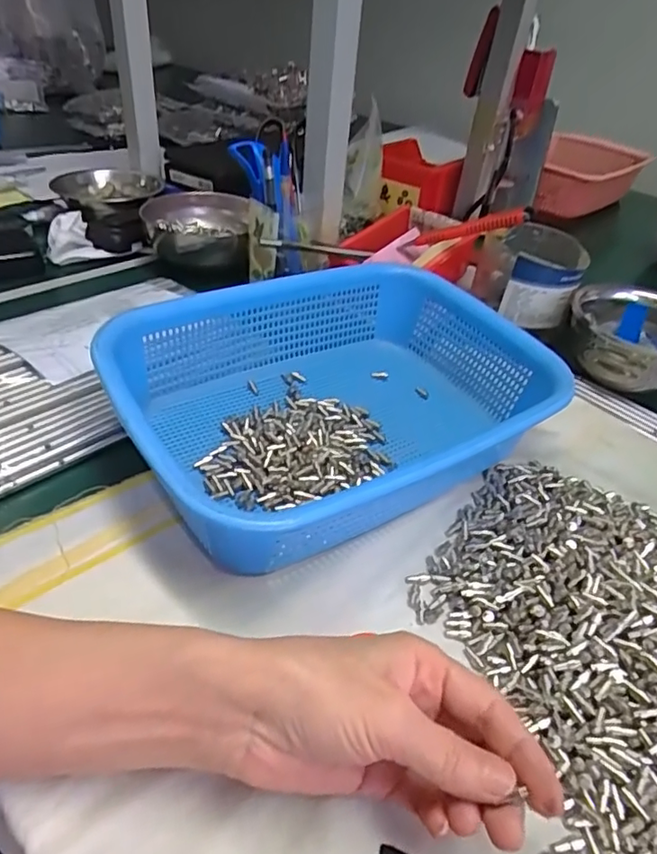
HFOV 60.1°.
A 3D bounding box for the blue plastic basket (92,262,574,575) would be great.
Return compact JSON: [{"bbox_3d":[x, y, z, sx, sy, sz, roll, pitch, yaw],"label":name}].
[{"bbox_3d":[0.008,-0.020,0.388,0.281,0.077,0.204,-21,47,-29],"label":"blue plastic basket"}]

